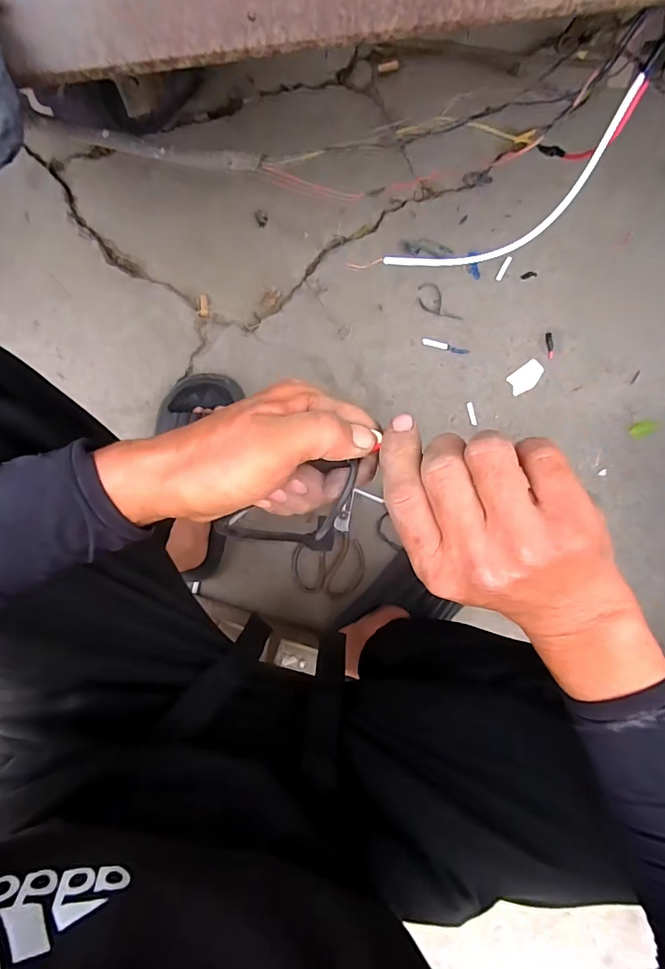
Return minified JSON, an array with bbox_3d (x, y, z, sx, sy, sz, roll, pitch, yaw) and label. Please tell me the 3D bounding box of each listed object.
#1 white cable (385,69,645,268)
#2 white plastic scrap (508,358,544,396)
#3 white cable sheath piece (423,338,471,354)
[{"bbox_3d":[0.145,-0.221,0.382,0.208,0.010,0.056,-23,112,33],"label":"white cable"},{"bbox_3d":[0.303,-0.166,0.725,0.059,0.004,0.036,-38,95,-1],"label":"white plastic scrap"},{"bbox_3d":[0.173,-0.210,0.710,0.074,0.004,0.011,11,92,-4],"label":"white cable sheath piece"}]

